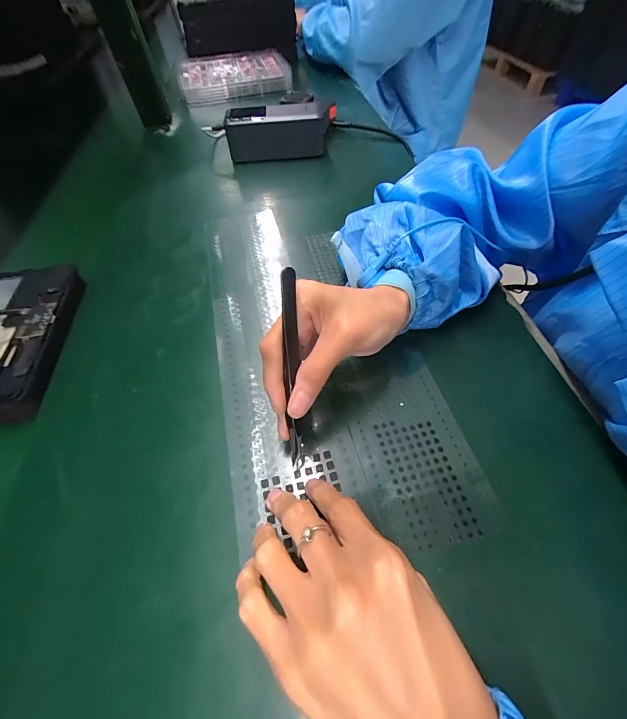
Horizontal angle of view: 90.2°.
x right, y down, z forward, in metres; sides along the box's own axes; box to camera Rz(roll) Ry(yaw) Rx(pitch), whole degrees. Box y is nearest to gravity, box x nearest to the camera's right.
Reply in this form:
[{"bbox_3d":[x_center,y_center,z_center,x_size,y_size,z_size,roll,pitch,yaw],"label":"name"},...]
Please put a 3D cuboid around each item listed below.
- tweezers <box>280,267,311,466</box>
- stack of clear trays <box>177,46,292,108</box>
[{"bbox_3d":[-0.012,0.009,0.179,0.007,0.117,0.009,-1,19,2],"label":"tweezers"},{"bbox_3d":[-0.166,-0.587,0.643,0.220,0.034,0.173,-16,57,-8],"label":"stack of clear trays"}]

